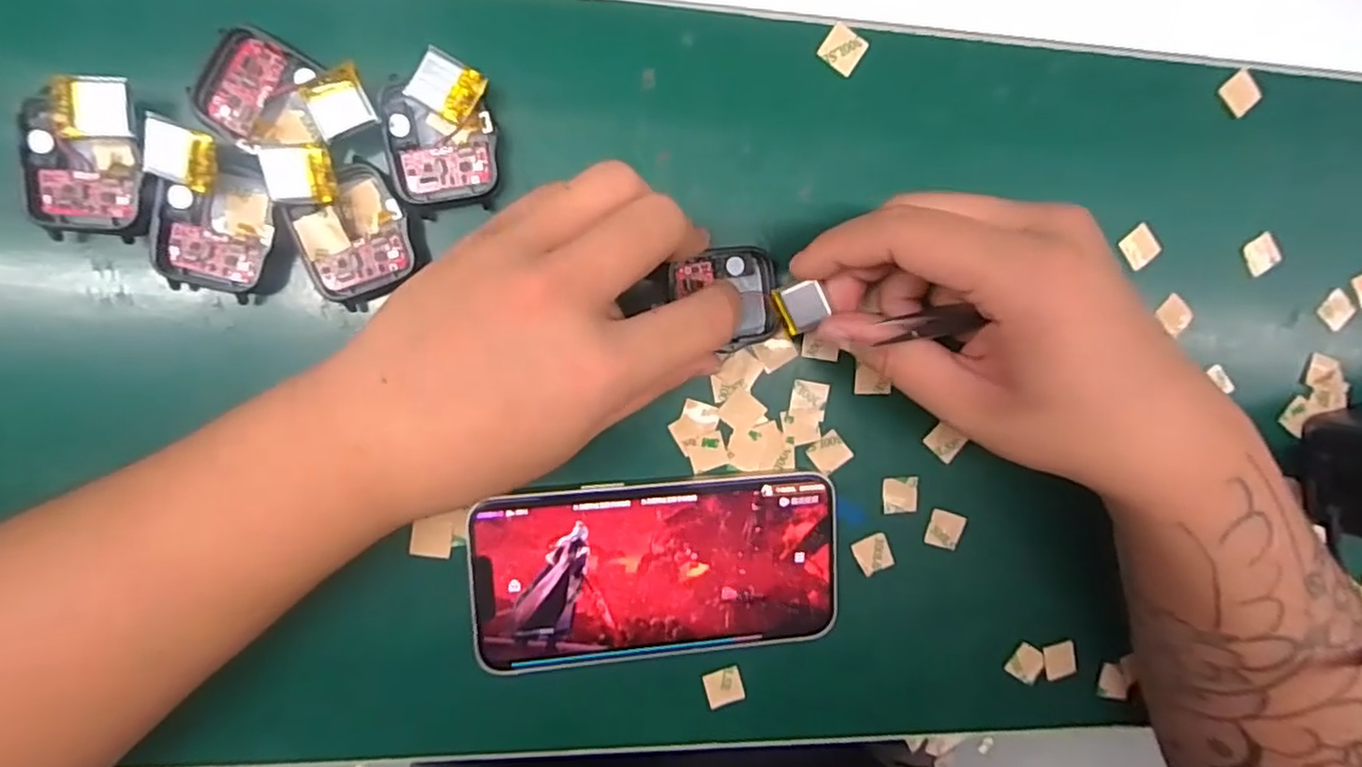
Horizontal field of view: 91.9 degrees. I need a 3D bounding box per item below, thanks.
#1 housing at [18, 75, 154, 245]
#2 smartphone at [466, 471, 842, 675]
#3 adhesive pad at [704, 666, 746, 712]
[{"bbox_3d":[-0.196,-0.073,0.218,0.038,0.020,0.049,2,95,-8],"label":"housing"},{"bbox_3d":[-0.008,0.076,0.265,0.143,0.009,0.073,-2,96,-8],"label":"smartphone"},{"bbox_3d":[0.019,0.130,0.280,0.016,0.004,0.015,-16,97,-6],"label":"adhesive pad"}]

